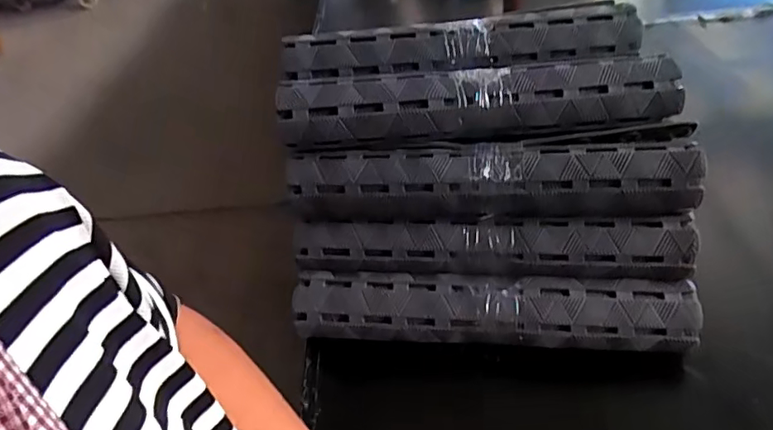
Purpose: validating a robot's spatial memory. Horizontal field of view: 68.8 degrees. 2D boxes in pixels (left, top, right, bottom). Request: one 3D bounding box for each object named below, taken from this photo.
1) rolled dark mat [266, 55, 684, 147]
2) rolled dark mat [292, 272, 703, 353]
[{"bbox_3d":[0.090,-0.113,0.565,0.396,0.053,0.051,-3,39,4],"label":"rolled dark mat"},{"bbox_3d":[0.101,0.097,0.576,0.394,0.056,0.059,1,40,7],"label":"rolled dark mat"}]

